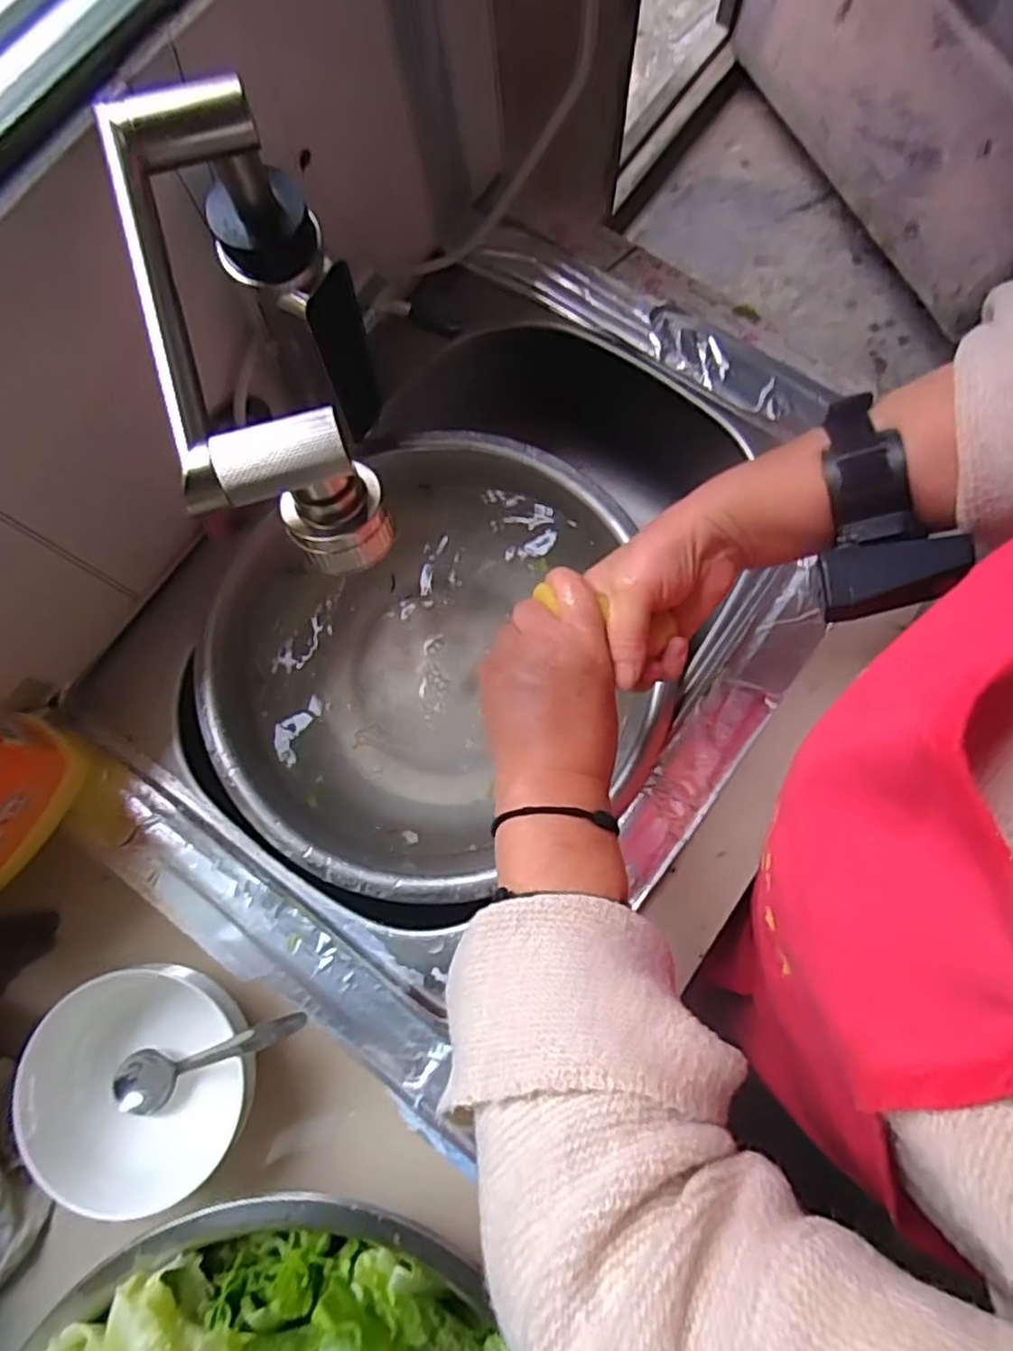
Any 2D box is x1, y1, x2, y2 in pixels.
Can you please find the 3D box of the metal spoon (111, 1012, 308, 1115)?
[{"bbox_3d":[-0.178,0.227,0.416,0.162,0.019,0.034,-29,77,27],"label":"metal spoon"}]

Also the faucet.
[{"bbox_3d":[-0.105,-0.132,0.386,0.075,0.225,0.203,-16,78,-2],"label":"faucet"}]

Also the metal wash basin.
[{"bbox_3d":[-0.046,-0.001,0.545,0.339,0.082,0.299,-44,81,-7],"label":"metal wash basin"}]

